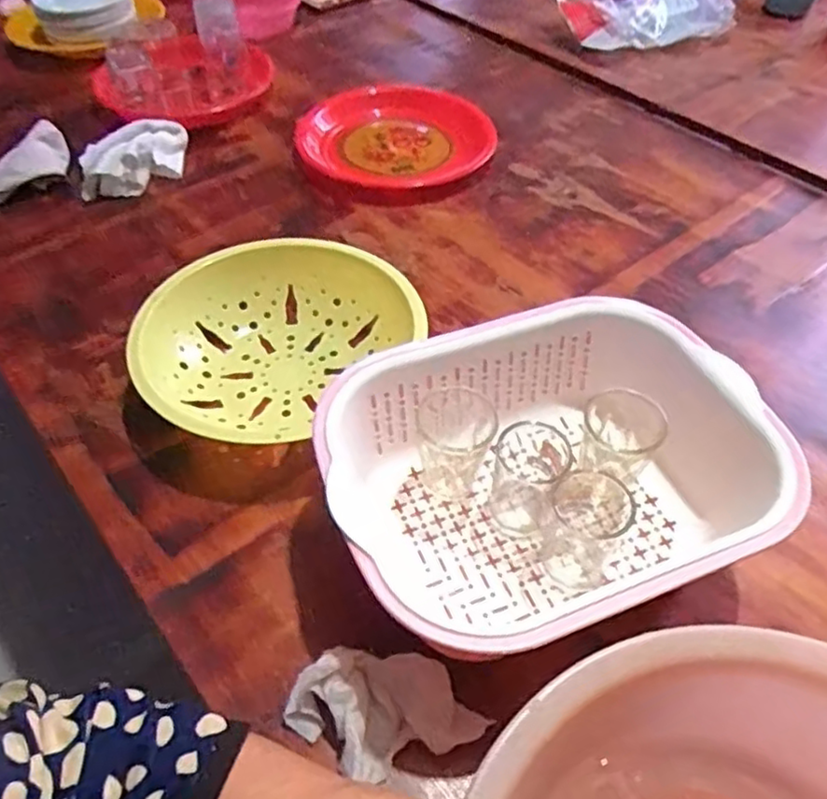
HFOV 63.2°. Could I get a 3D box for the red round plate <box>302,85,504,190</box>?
[{"bbox_3d":[-0.027,-0.361,0.905,0.249,0.028,0.232,-1,49,1],"label":"red round plate"}]

